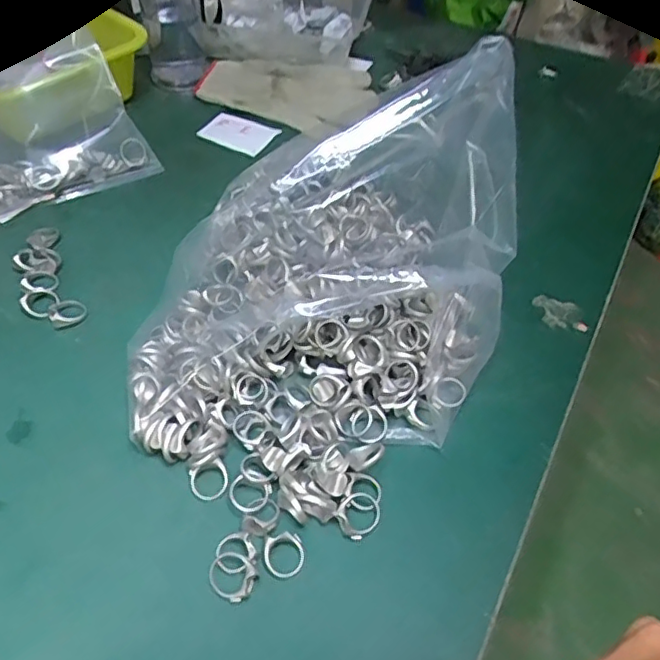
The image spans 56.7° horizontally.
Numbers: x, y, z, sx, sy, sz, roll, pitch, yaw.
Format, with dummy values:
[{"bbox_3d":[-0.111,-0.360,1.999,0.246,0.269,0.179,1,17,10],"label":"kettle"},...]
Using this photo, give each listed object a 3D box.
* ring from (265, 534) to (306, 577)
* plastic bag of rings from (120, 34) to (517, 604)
[{"bbox_3d":[-0.026,0.131,0.356,0.023,0.008,0.024,2,49,-3],"label":"ring"},{"bbox_3d":[-0.005,-0.047,0.441,0.252,0.128,0.405,26,52,17],"label":"plastic bag of rings"}]

